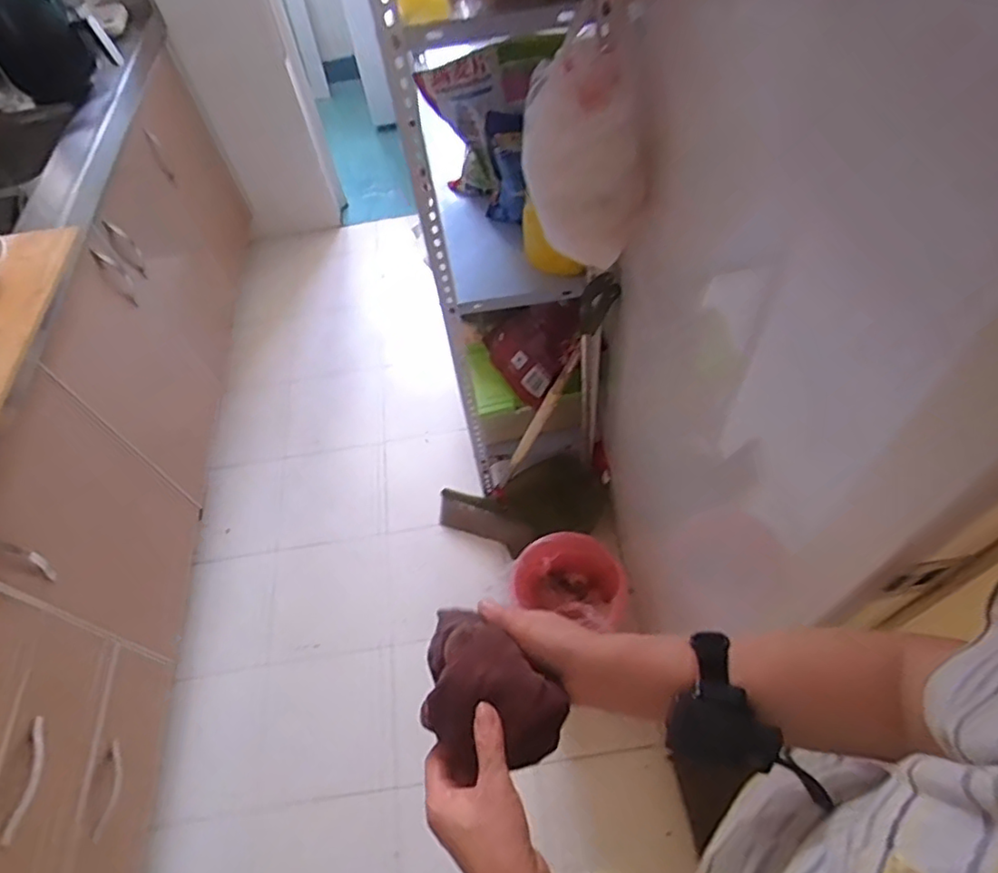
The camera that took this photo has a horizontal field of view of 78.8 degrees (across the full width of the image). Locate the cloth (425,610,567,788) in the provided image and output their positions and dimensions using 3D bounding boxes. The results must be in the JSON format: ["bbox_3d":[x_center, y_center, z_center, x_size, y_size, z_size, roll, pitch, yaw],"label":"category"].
[{"bbox_3d":[-0.018,0.203,0.489,0.140,0.056,0.097,36,64,26],"label":"cloth"}]

